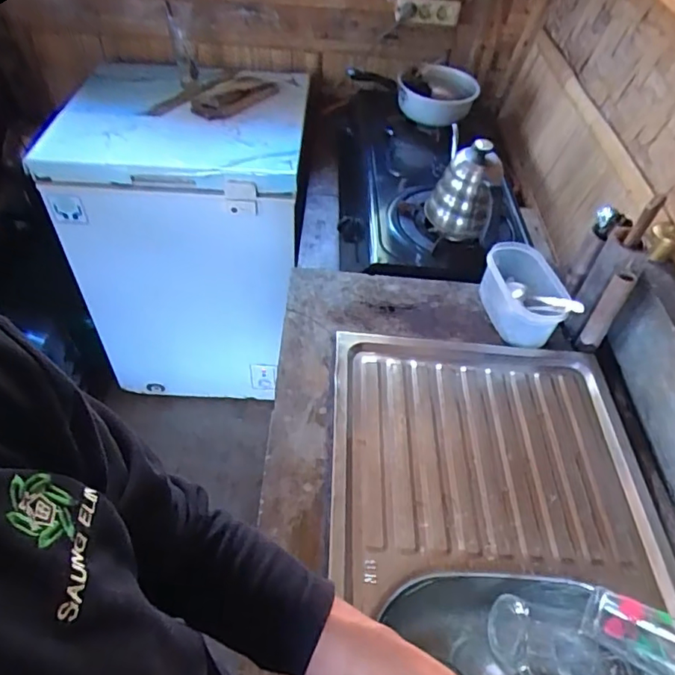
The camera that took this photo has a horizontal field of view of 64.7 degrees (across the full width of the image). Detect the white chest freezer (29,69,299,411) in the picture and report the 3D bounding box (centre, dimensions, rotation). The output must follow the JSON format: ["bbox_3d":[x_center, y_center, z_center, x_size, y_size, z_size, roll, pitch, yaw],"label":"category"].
[{"bbox_3d":[-0.409,-0.306,1.590,0.577,0.779,0.563,3,48,-2],"label":"white chest freezer"}]

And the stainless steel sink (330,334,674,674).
[{"bbox_3d":[0.184,0.320,0.600,0.399,0.130,0.747,3,47,-2],"label":"stainless steel sink"}]

